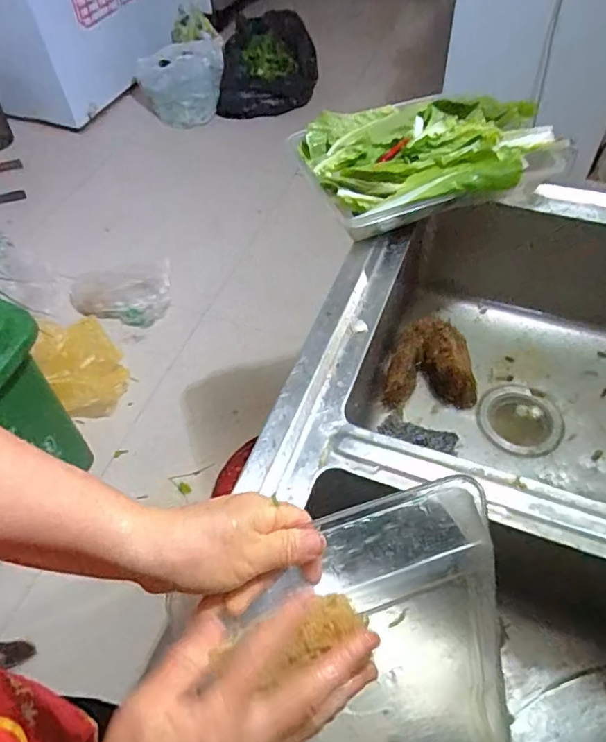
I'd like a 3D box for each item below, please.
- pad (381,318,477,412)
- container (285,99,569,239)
[{"bbox_3d":[0.177,-0.012,0.761,0.126,0.049,0.131,-1,54,2],"label":"pad"},{"bbox_3d":[0.162,-0.291,0.700,0.318,0.082,0.219,-13,54,-6],"label":"container"}]

